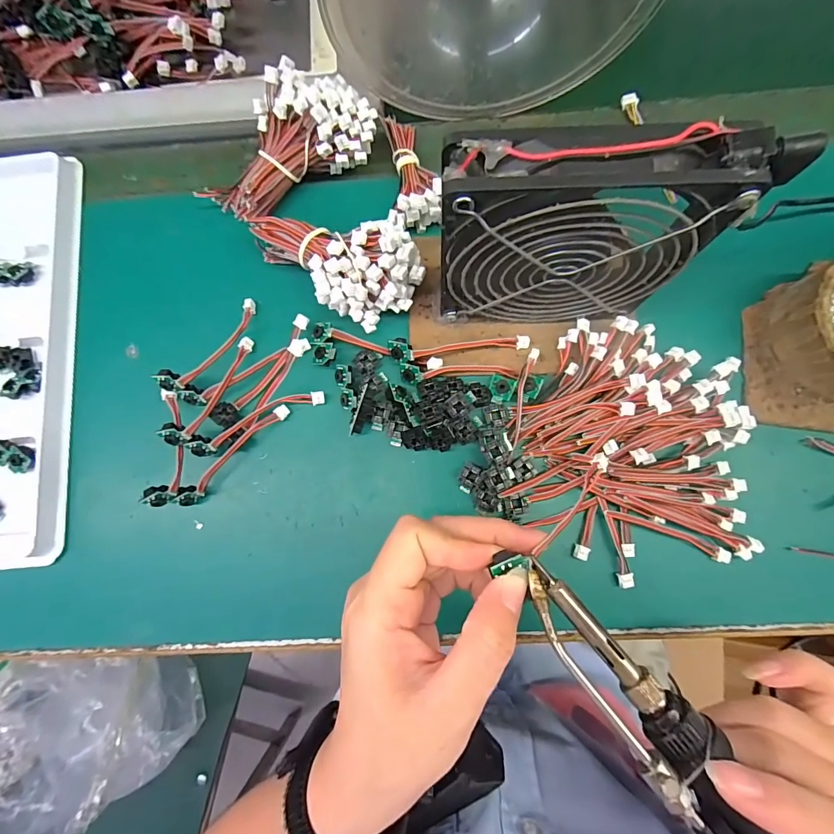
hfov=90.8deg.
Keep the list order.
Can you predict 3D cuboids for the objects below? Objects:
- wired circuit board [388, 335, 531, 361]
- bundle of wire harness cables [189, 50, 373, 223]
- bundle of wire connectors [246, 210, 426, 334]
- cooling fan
[{"bbox_3d":[0.027,-0.045,0.258,0.087,0.019,0.014,-7,82,2],"label":"wired circuit board"},{"bbox_3d":[-0.089,-0.176,0.271,0.122,0.047,0.047,-29,82,13],"label":"bundle of wire harness cables"},{"bbox_3d":[-0.049,-0.104,0.259,0.109,0.040,0.064,38,86,7],"label":"bundle of wire connectors"},{"bbox_3d":[0.074,-0.083,0.206,0.120,0.126,0.029,0,82,3],"label":"cooling fan"}]

